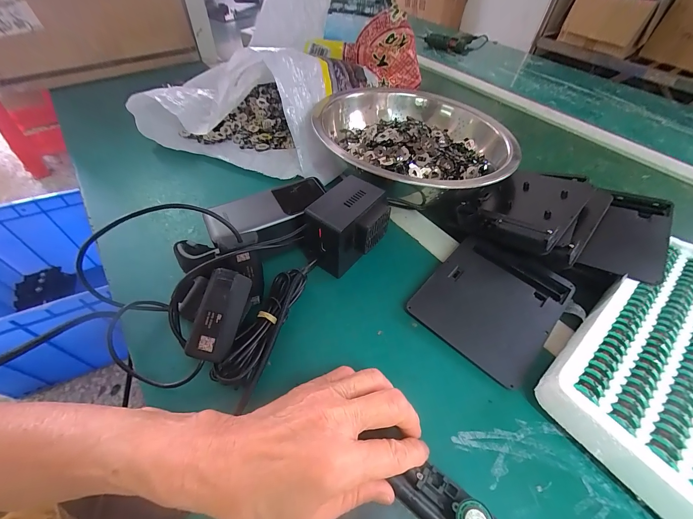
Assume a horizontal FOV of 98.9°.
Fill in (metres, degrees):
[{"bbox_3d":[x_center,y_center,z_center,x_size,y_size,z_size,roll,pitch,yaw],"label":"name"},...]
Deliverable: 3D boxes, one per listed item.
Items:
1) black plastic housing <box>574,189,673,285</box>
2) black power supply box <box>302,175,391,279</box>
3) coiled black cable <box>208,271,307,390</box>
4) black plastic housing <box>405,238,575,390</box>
[{"bbox_3d":[0.296,-0.026,0.317,0.073,0.027,0.132,29,55,21],"label":"black plastic housing"},{"bbox_3d":[0.002,-0.028,0.300,0.057,0.073,0.077,29,55,21],"label":"black power supply box"},{"bbox_3d":[-0.071,0.057,0.262,0.033,0.031,0.109,17,51,12],"label":"coiled black cable"},{"bbox_3d":[0.140,0.037,0.287,0.110,0.008,0.130,38,64,22],"label":"black plastic housing"}]

